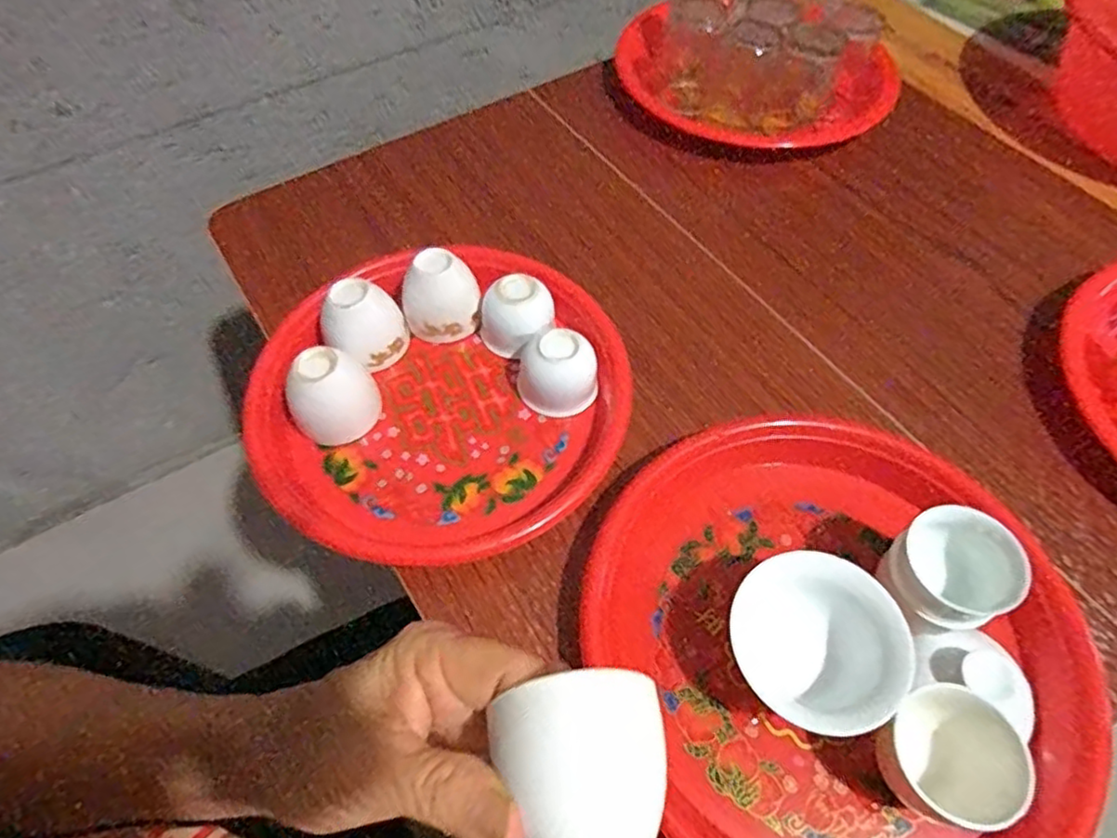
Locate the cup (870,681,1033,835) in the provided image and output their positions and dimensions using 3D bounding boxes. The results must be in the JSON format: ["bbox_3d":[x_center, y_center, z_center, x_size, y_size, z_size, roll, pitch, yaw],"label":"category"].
[{"bbox_3d":[0.177,0.159,0.311,0.056,0.050,0.053,0,58,0],"label":"cup"}]

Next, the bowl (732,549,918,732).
[{"bbox_3d":[0.126,0.117,0.337,0.080,0.051,0.081,0,58,0],"label":"bowl"}]

